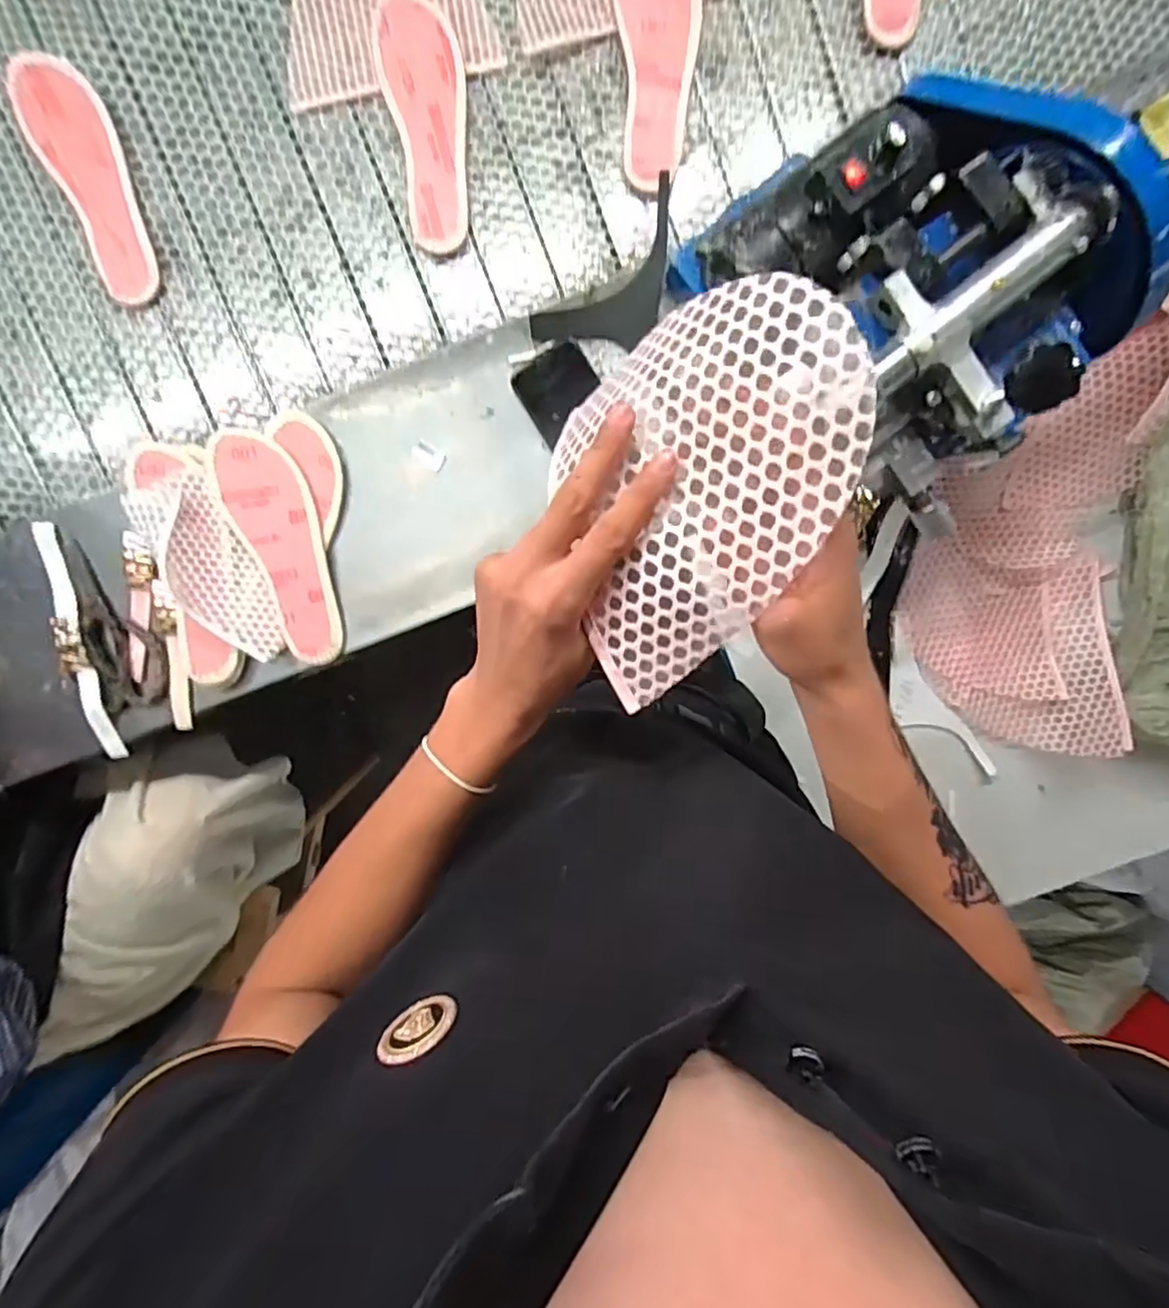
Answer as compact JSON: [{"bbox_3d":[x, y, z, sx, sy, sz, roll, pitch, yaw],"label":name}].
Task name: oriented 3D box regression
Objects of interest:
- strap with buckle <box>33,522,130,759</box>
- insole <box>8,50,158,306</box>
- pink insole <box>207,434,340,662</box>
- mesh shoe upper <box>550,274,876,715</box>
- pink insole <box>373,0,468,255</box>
[{"bbox_3d":[-0.545,-0.009,0.663,0.025,0.027,0.254,-9,98,0],"label":"strap with buckle"},{"bbox_3d":[-0.493,-0.480,0.622,0.081,0.013,0.230,-25,98,3],"label":"insole"},{"bbox_3d":[-0.310,-0.111,0.647,0.078,0.014,0.241,-22,103,-11],"label":"pink insole"},{"bbox_3d":[0.048,-0.080,0.302,0.132,0.035,0.185,45,114,13],"label":"mesh shoe upper"},{"bbox_3d":[-0.153,-0.526,0.615,0.078,0.012,0.225,-9,99,0],"label":"pink insole"}]

